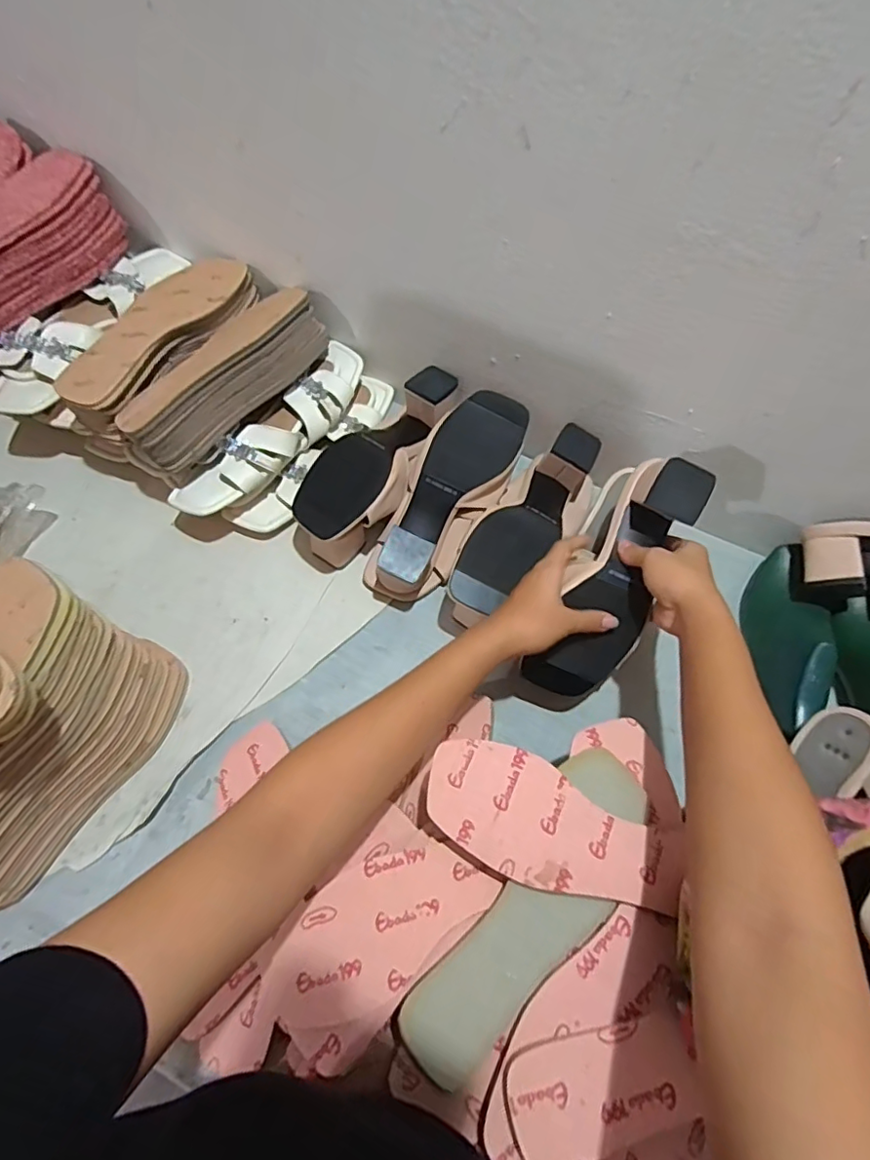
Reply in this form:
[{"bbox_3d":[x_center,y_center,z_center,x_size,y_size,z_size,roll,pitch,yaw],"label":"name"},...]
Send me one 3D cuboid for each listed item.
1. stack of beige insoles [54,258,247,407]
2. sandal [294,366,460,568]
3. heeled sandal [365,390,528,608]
[{"bbox_3d":[-0.301,-0.271,0.609,0.086,0.032,0.242,33,70,14],"label":"stack of beige insoles"},{"bbox_3d":[-0.058,-0.129,0.630,0.091,0.084,0.241,30,70,13],"label":"sandal"},{"bbox_3d":[0.008,-0.091,0.585,0.093,0.079,0.247,31,90,13],"label":"heeled sandal"}]

